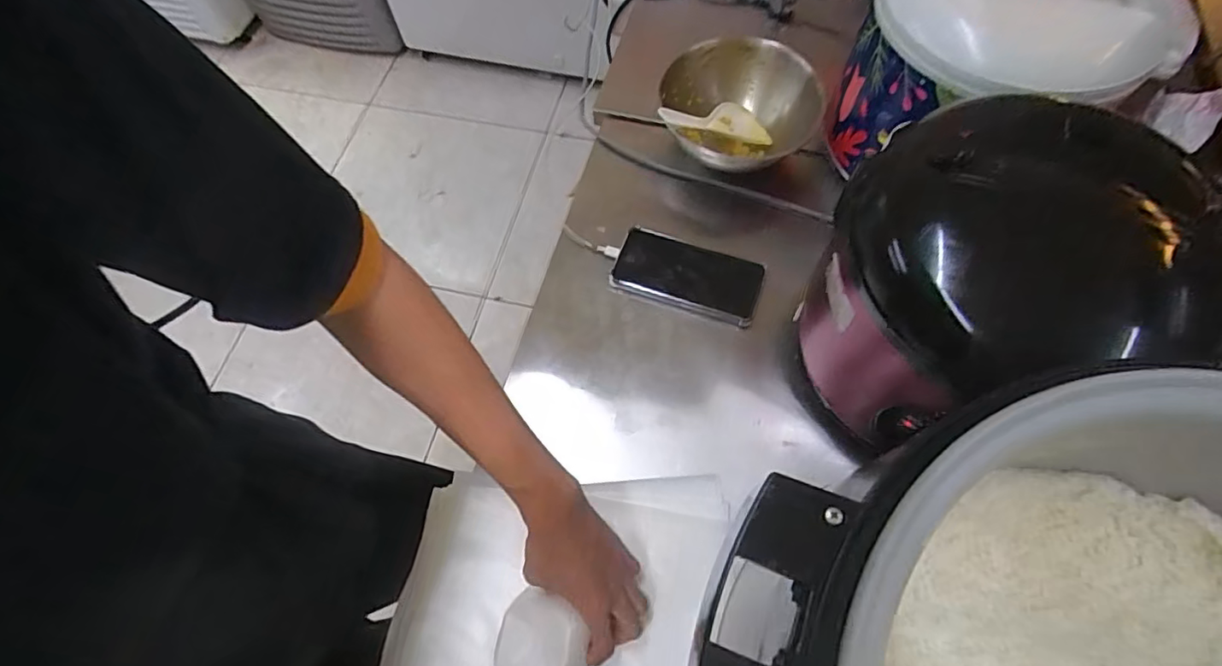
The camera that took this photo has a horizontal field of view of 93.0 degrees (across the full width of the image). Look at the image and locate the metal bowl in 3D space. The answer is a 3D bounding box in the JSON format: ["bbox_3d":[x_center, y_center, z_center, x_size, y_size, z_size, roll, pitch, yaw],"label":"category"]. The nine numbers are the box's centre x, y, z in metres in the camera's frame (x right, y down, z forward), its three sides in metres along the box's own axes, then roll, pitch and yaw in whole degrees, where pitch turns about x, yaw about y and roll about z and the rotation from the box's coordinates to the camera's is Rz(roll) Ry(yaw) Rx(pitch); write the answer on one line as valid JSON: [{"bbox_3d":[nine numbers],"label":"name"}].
[{"bbox_3d":[0.150,-0.269,0.702,0.186,0.101,0.185,2,65,3],"label":"metal bowl"}]

